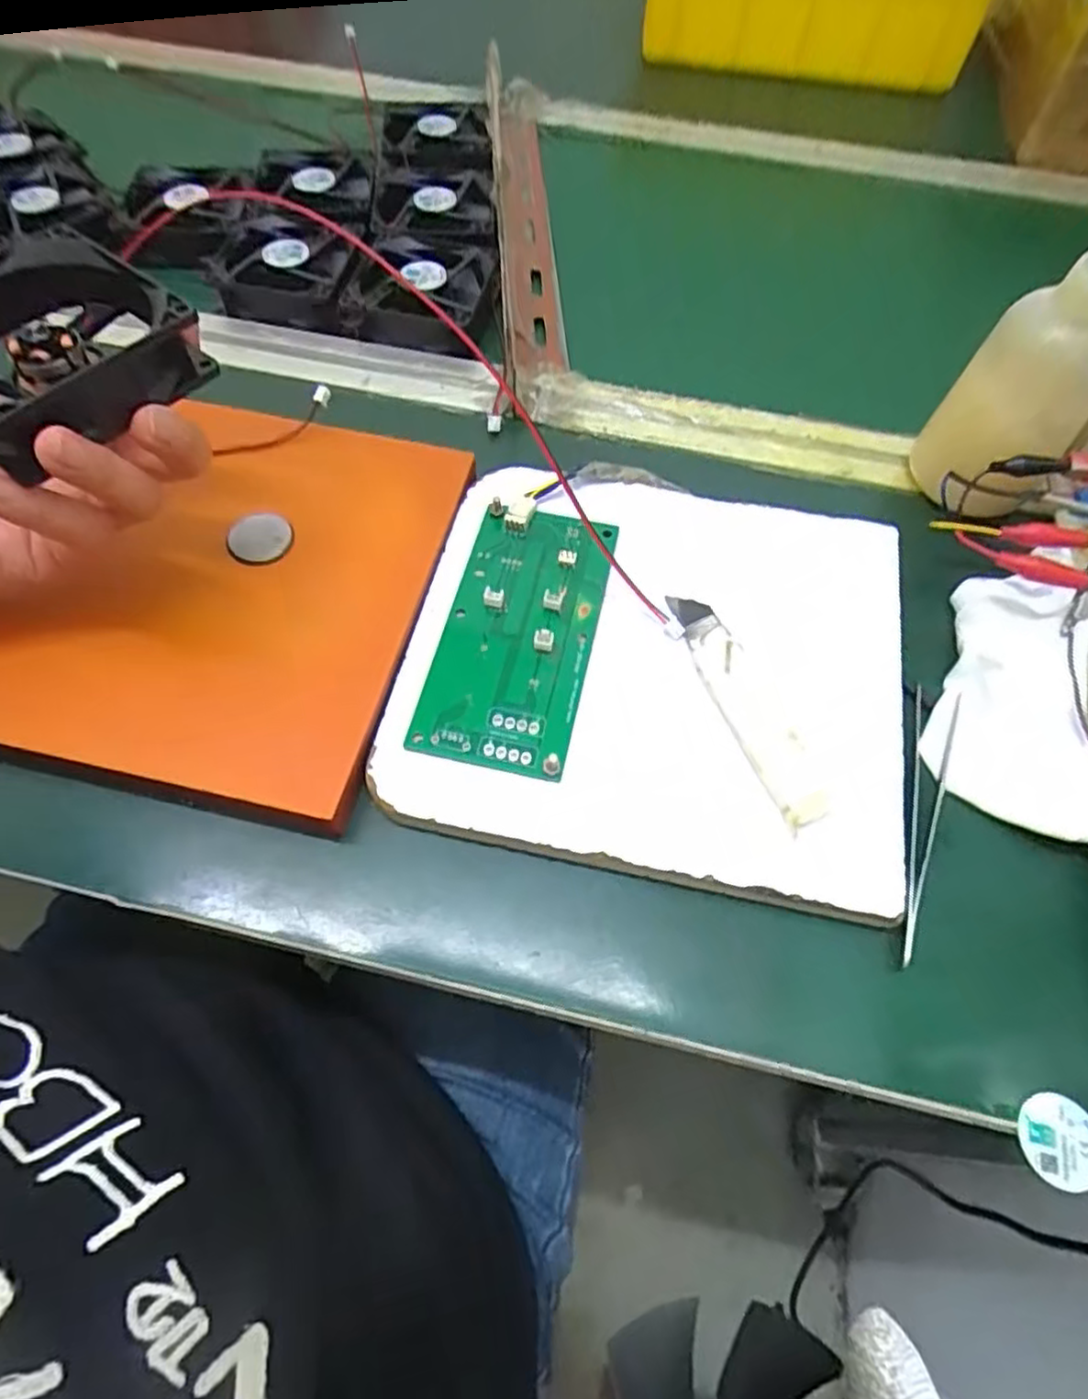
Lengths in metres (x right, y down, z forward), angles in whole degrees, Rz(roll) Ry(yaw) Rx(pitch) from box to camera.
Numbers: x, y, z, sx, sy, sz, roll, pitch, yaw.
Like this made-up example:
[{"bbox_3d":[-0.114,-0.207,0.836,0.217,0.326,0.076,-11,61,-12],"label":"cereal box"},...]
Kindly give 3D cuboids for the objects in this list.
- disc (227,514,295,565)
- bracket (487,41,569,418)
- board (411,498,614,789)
[{"bbox_3d":[-0.131,-0.075,0.327,0.024,0.006,0.025,1,61,-1],"label":"disc"},{"bbox_3d":[-0.012,-0.330,0.487,0.042,0.045,0.372,-3,63,-4],"label":"bracket"},{"bbox_3d":[-0.010,-0.032,0.313,0.064,0.009,0.131,12,62,6],"label":"board"}]

